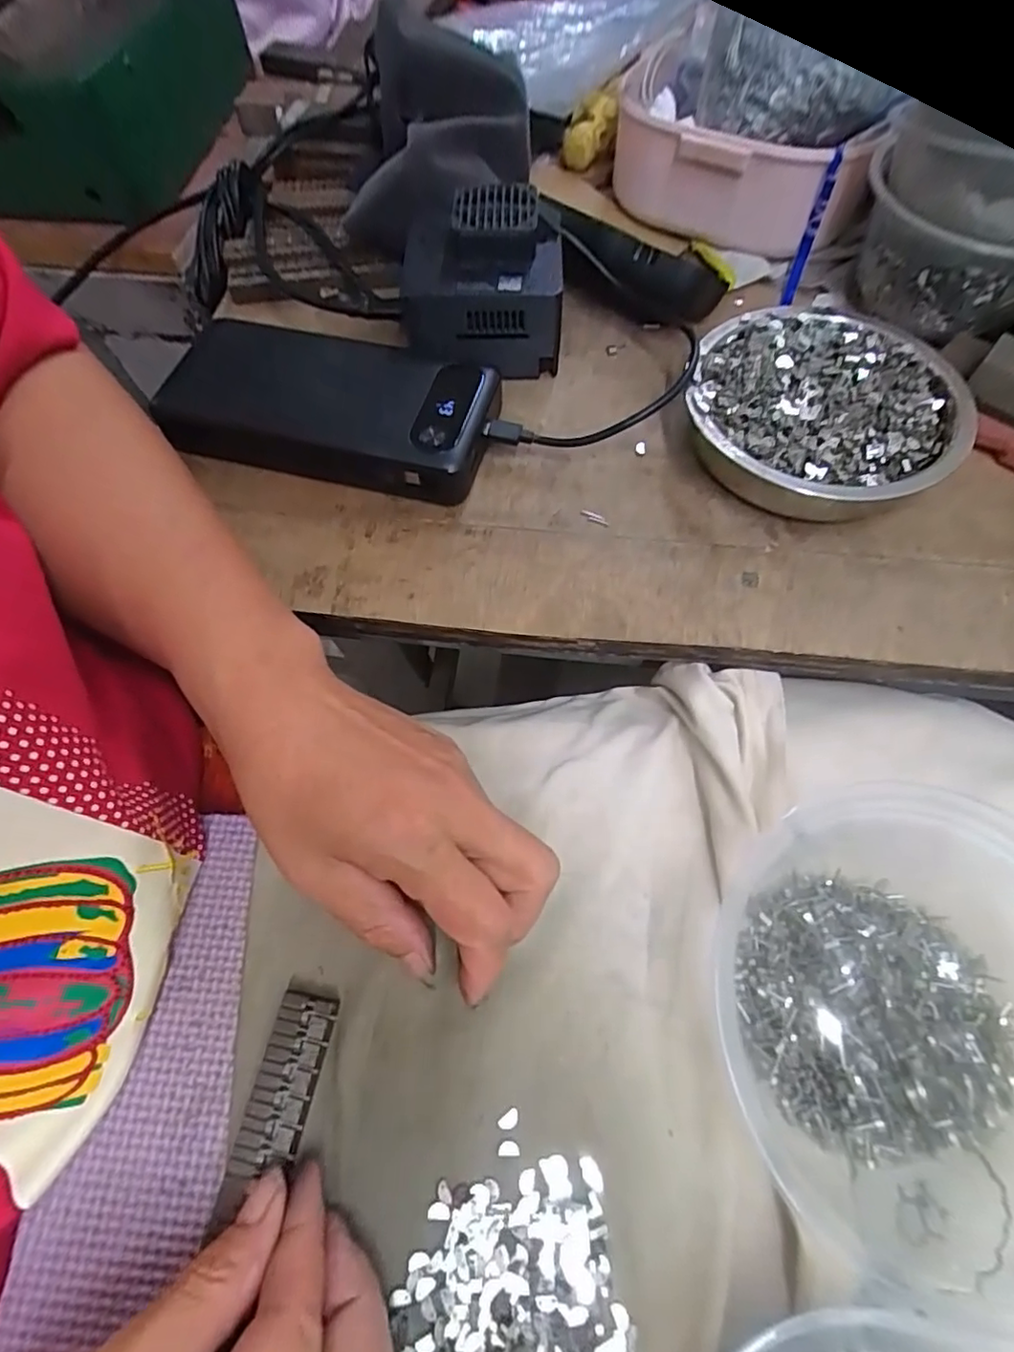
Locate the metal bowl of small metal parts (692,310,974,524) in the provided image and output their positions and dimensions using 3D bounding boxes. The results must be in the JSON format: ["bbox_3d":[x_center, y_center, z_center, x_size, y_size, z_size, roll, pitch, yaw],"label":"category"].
[{"bbox_3d":[0.142,-0.121,0.275,0.116,0.029,0.111,0,65,1],"label":"metal bowl of small metal parts"}]

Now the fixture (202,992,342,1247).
[{"bbox_3d":[-0.075,0.141,0.197,0.022,0.007,0.063,15,65,7],"label":"fixture"}]

